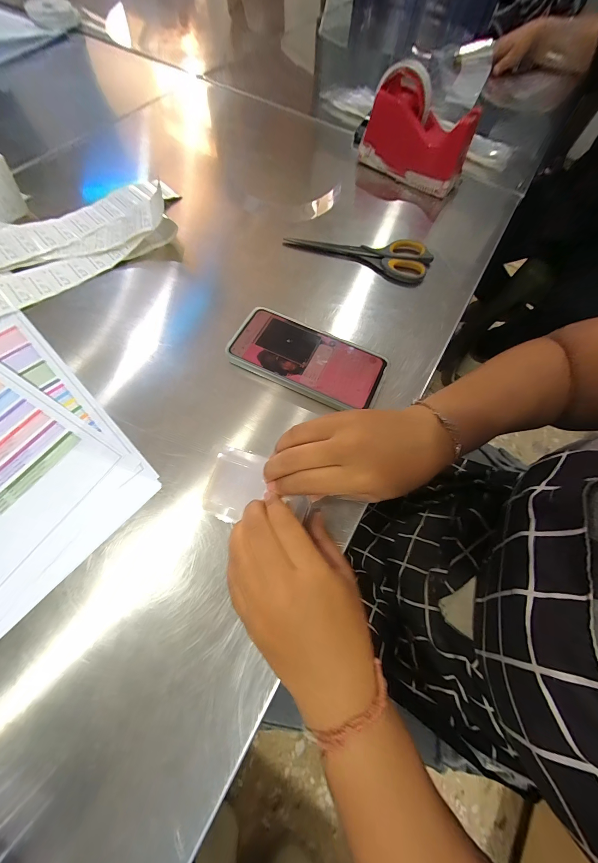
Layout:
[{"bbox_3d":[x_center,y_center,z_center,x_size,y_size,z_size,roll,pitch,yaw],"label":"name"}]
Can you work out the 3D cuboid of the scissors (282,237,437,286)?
[{"bbox_3d":[0.083,-0.254,0.388,0.196,0.013,0.076,20,68,6],"label":"scissors"}]

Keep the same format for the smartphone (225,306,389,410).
[{"bbox_3d":[0.009,-0.079,0.303,0.164,0.008,0.081,25,69,8],"label":"smartphone"}]

